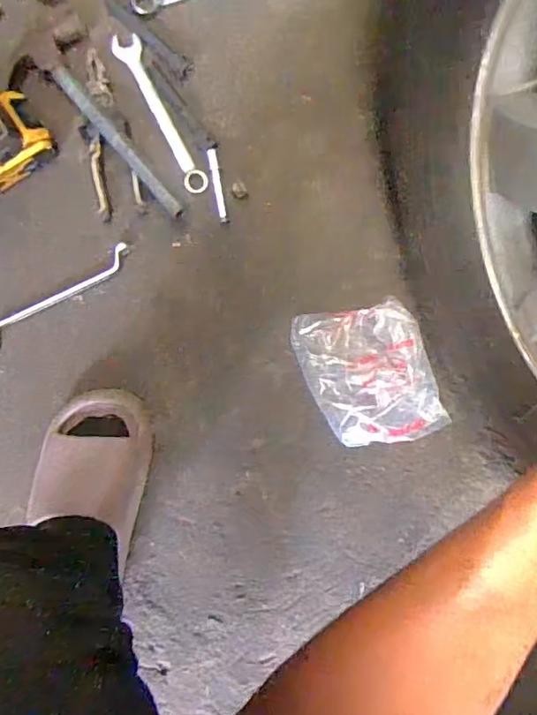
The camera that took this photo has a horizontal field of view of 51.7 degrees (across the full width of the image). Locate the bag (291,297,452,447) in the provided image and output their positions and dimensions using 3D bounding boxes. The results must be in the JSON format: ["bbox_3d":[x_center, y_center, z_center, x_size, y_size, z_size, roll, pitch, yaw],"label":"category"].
[{"bbox_3d":[0.123,0.021,0.678,0.146,0.024,0.179,-20,89,-6],"label":"bag"}]

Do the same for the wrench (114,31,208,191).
[{"bbox_3d":[-0.132,-0.300,0.682,0.032,0.008,0.216,-27,90,-6],"label":"wrench"}]

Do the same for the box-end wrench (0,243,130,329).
[{"bbox_3d":[-0.253,-0.071,0.662,0.204,0.014,0.028,-35,91,-6],"label":"box-end wrench"}]

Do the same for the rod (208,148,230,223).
[{"bbox_3d":[-0.061,-0.209,0.675,0.011,0.006,0.091,-10,88,-6],"label":"rod"}]

